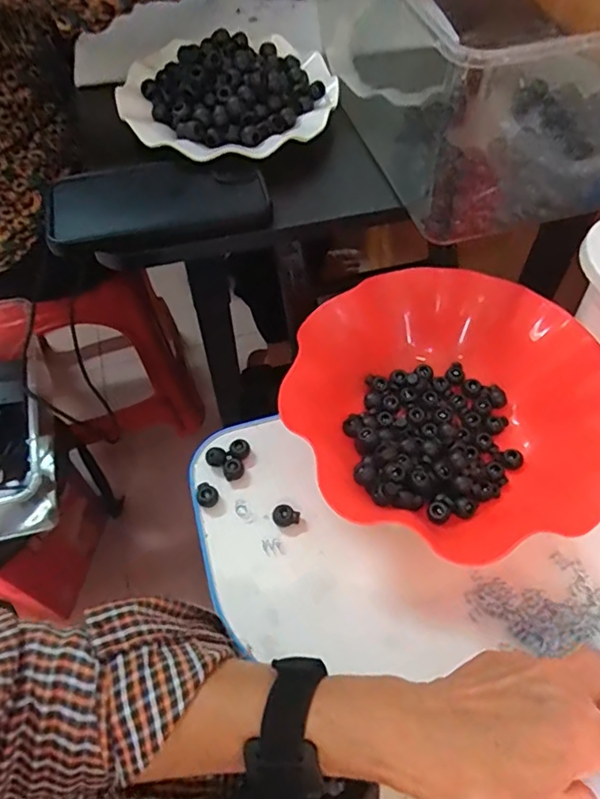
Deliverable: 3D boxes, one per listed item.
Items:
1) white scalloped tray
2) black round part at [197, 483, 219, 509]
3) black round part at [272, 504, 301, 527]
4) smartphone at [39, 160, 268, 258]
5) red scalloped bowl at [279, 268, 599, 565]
[{"bbox_3d":[-0.062,-0.263,0.476,0.182,0.034,0.152,-4,58,-1],"label":"white scalloped tray"},{"bbox_3d":[-0.068,0.069,0.414,0.016,0.013,0.016,-2,58,3],"label":"black round part"},{"bbox_3d":[-0.010,0.083,0.404,0.019,0.008,0.014,25,63,18],"label":"black round part"},{"bbox_3d":[-0.108,-0.152,0.432,0.163,0.013,0.077,-13,64,-8],"label":"smartphone"},{"bbox_3d":[0.104,0.005,0.414,0.214,0.059,0.205,-2,58,3],"label":"red scalloped bowl"}]

